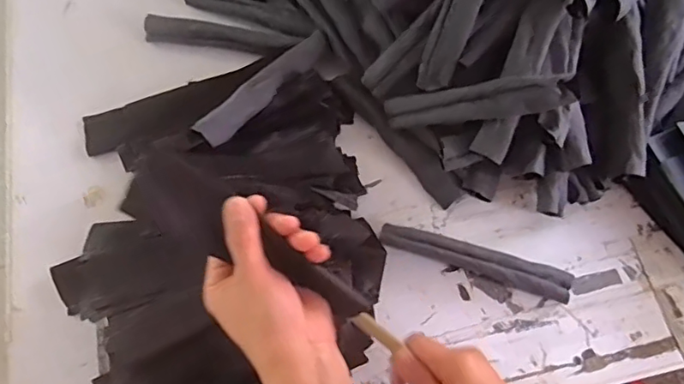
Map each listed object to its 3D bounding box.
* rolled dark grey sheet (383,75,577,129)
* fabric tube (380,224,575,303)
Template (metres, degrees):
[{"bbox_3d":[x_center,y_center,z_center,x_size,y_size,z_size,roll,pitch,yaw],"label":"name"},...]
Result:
[{"bbox_3d":[0.122,-0.085,0.526,0.176,0.022,0.029,-3,64,35],"label":"rolled dark grey sheet"},{"bbox_3d":[0.129,0.070,0.540,0.186,0.025,0.027,15,69,7],"label":"fabric tube"}]

